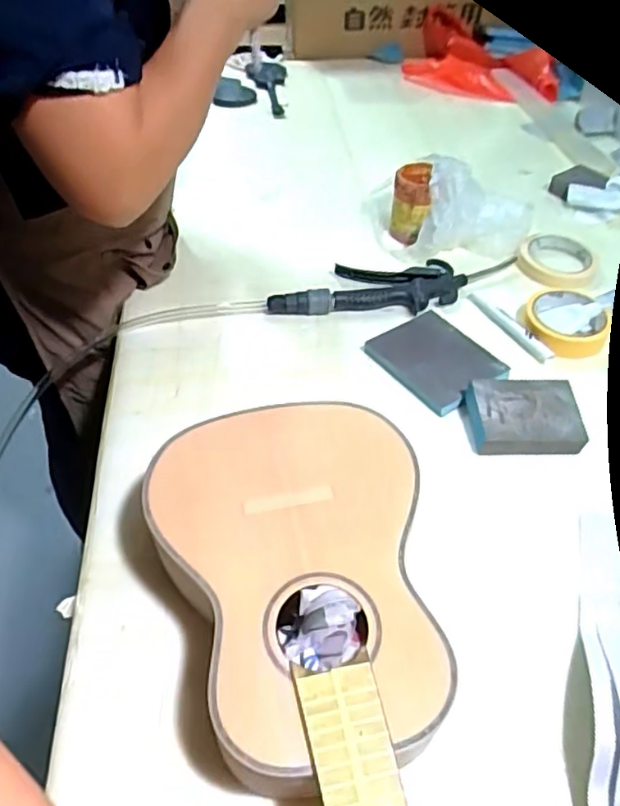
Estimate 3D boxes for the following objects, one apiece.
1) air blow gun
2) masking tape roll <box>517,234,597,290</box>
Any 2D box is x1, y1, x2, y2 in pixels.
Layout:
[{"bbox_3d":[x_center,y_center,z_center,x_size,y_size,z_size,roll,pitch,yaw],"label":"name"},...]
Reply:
[{"bbox_3d":[0.065,-0.135,0.738,0.224,0.024,0.085,-2,46,-4],"label":"air blow gun"},{"bbox_3d":[0.306,-0.176,0.786,0.087,0.022,0.088,1,47,-1],"label":"masking tape roll"}]

